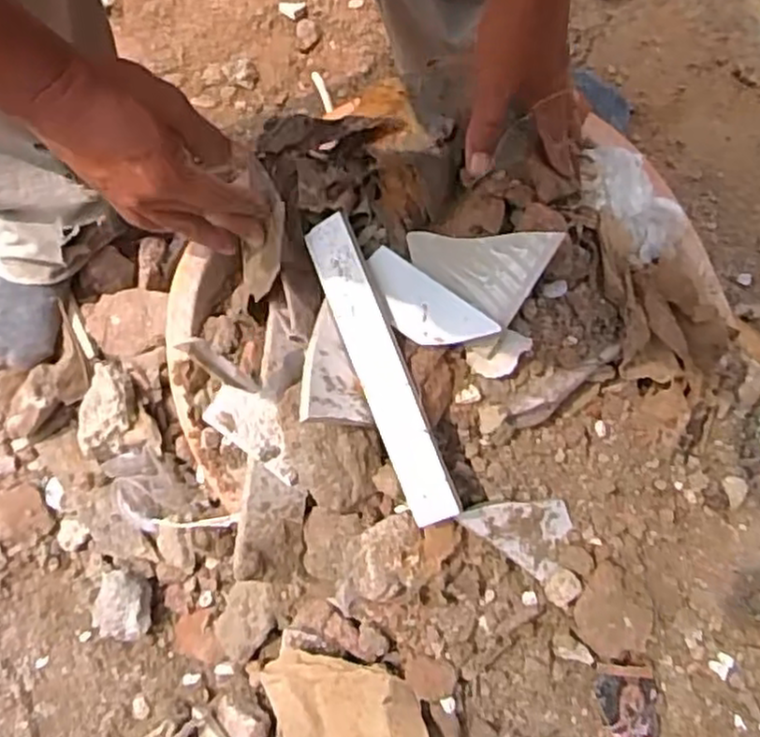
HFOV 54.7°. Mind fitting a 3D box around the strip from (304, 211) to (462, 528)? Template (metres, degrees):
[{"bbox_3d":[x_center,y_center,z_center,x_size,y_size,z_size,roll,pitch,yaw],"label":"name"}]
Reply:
[{"bbox_3d":[-0.002,-0.001,0.497,0.038,0.007,0.215,-26,79,26],"label":"strip"}]

